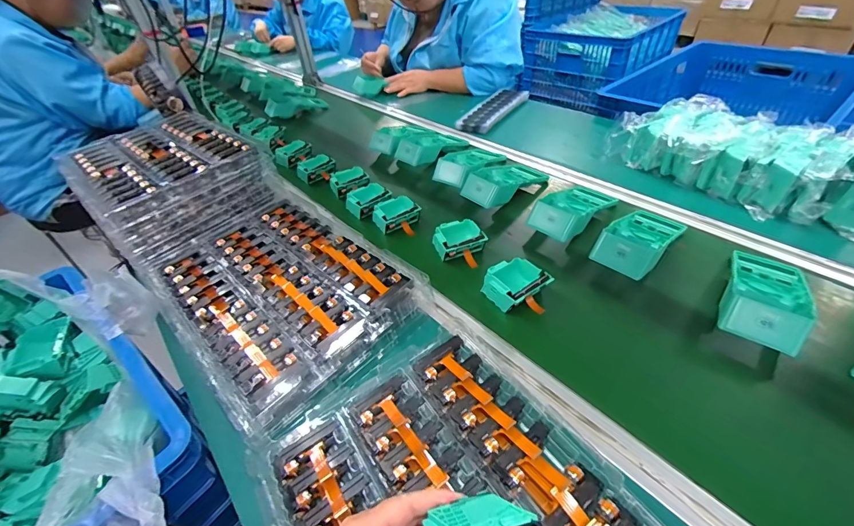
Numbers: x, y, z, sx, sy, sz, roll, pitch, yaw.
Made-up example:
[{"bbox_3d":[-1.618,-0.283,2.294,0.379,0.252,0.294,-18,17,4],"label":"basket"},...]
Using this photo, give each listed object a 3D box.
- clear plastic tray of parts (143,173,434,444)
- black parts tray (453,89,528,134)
[{"bbox_3d":[-0.222,0.019,0.549,0.389,0.037,0.274,30,54,34],"label":"clear plastic tray of parts"},{"bbox_3d":[0.193,-0.432,1.057,0.089,0.031,0.279,21,49,27],"label":"black parts tray"}]

